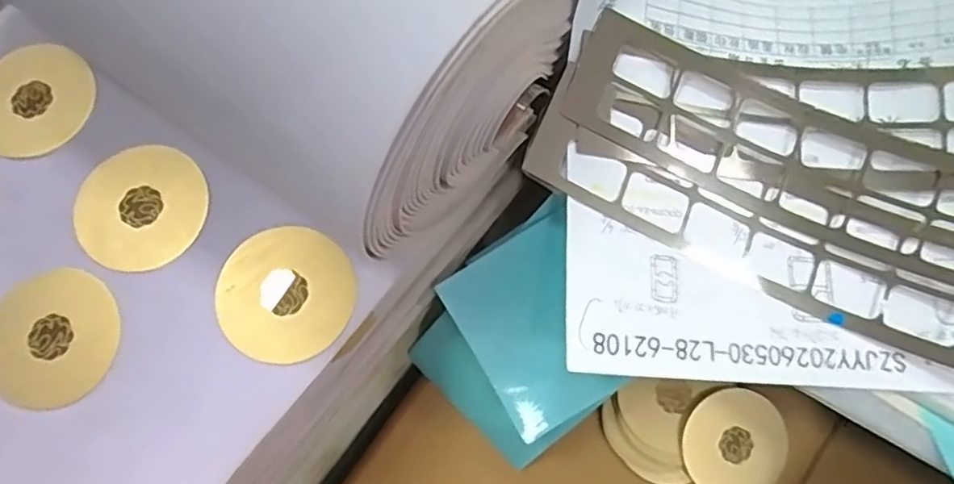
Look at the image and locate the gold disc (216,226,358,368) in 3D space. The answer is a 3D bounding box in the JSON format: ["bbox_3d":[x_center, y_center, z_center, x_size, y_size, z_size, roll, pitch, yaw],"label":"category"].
[{"bbox_3d":[-0.084,0.023,0.269,0.058,0.006,0.057,0,76,2],"label":"gold disc"}]

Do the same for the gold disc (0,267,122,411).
[{"bbox_3d":[-0.185,0.042,0.268,0.056,0.007,0.058,0,76,2],"label":"gold disc"}]

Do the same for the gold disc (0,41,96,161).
[{"bbox_3d":[-0.214,-0.069,0.294,0.056,0.004,0.059,0,76,2],"label":"gold disc"}]

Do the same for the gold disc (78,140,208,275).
[{"bbox_3d":[-0.153,-0.016,0.278,0.058,0.004,0.055,0,76,2],"label":"gold disc"}]

